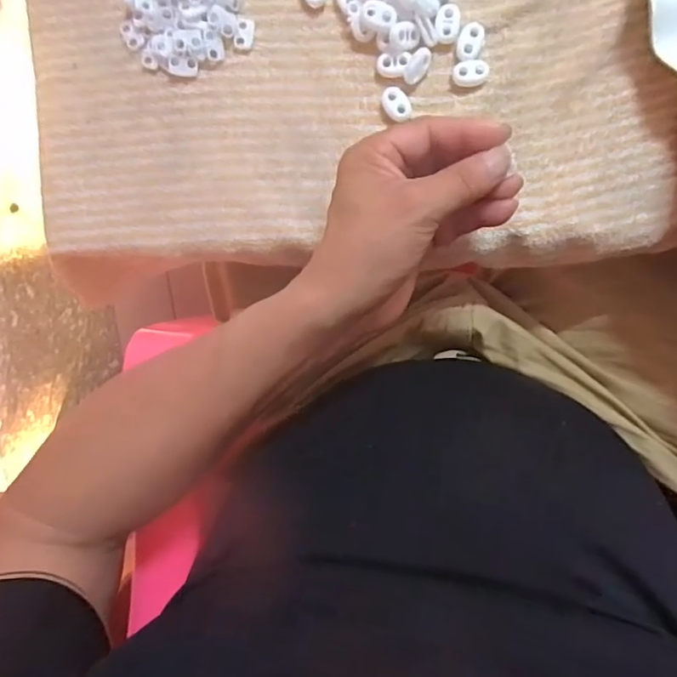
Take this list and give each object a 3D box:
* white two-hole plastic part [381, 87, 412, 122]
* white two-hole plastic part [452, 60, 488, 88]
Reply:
[{"bbox_3d":[0.037,-0.150,0.334,0.016,0.005,0.021,-33,91,5],"label":"white two-hole plastic part"},{"bbox_3d":[0.083,-0.166,0.328,0.021,0.006,0.016,3,94,4],"label":"white two-hole plastic part"}]

